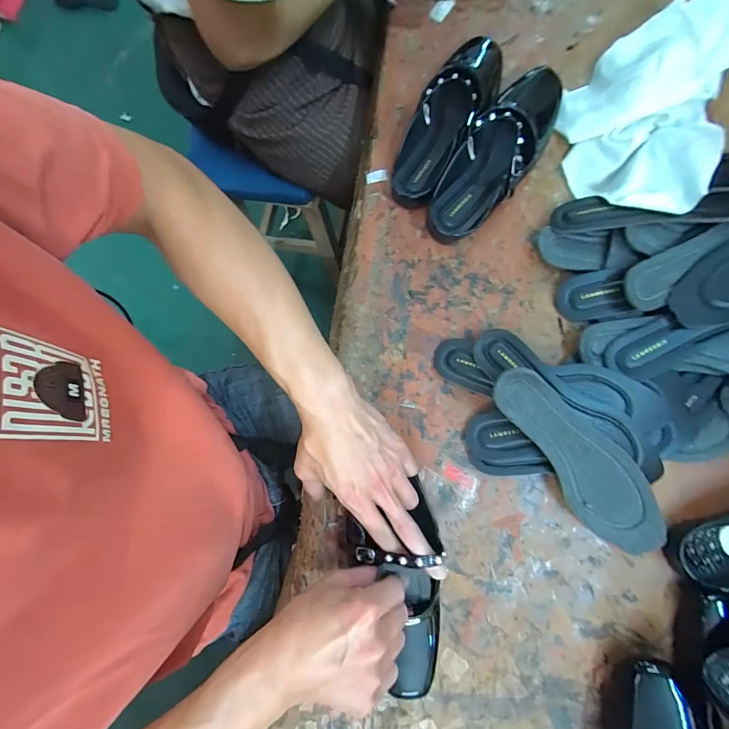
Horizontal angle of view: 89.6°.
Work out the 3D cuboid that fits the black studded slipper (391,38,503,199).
[{"bbox_3d":[0.105,-0.301,0.435,0.076,0.060,0.237,30,82,6],"label":"black studded slipper"}]

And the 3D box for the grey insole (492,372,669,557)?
[{"bbox_3d":[0.211,0.088,0.360,0.070,0.023,0.216,-37,93,3],"label":"grey insole"}]

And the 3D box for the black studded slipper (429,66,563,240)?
[{"bbox_3d":[0.161,-0.253,0.427,0.078,0.065,0.252,35,82,7],"label":"black studded slipper"}]

